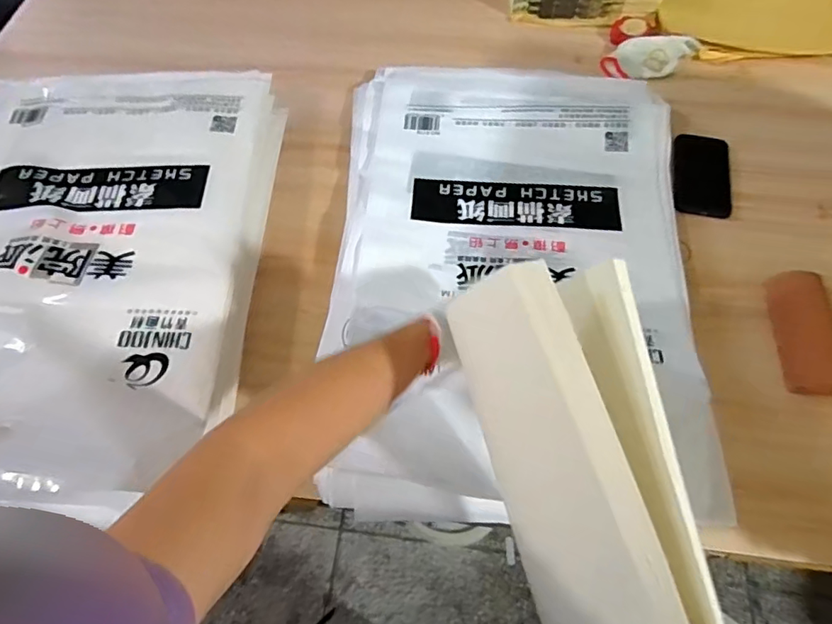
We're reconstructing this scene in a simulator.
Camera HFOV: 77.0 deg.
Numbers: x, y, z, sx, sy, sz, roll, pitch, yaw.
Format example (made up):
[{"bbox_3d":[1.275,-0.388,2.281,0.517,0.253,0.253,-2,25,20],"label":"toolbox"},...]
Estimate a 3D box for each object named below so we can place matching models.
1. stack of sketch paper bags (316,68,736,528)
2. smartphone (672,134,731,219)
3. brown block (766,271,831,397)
[{"bbox_3d":[0.124,-0.076,0.680,0.443,0.058,0.632,2,62,2],"label":"stack of sketch paper bags"},{"bbox_3d":[0.429,-0.207,0.789,0.084,0.016,0.150,15,63,8],"label":"smartphone"},{"bbox_3d":[0.487,0.021,0.651,0.062,0.030,0.161,2,62,1],"label":"brown block"}]

